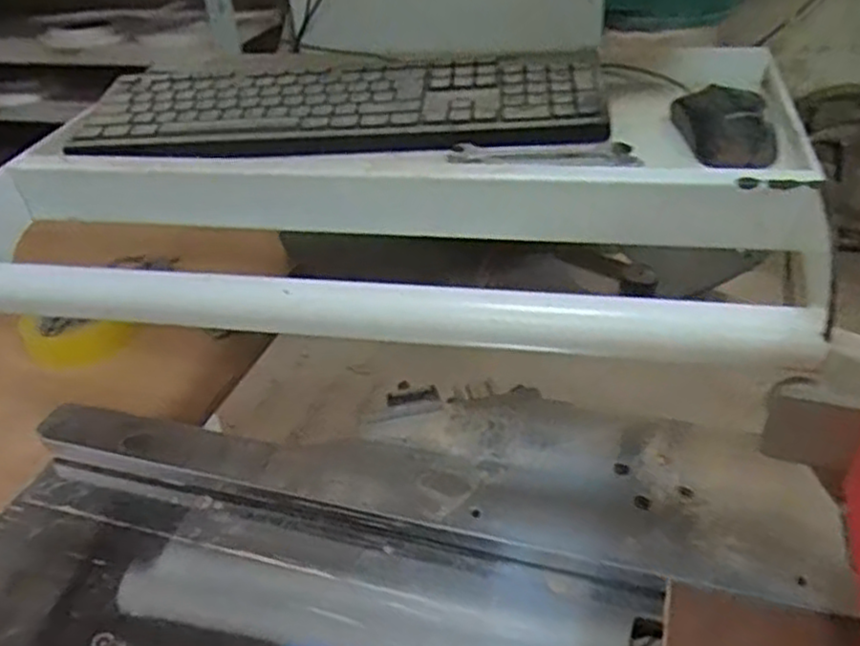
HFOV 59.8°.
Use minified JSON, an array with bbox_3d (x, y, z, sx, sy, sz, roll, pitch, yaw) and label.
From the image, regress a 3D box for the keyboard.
[{"bbox_3d":[-0.071,-0.175,0.603,0.408,0.033,0.116,1,35,7],"label":"keyboard"}]

